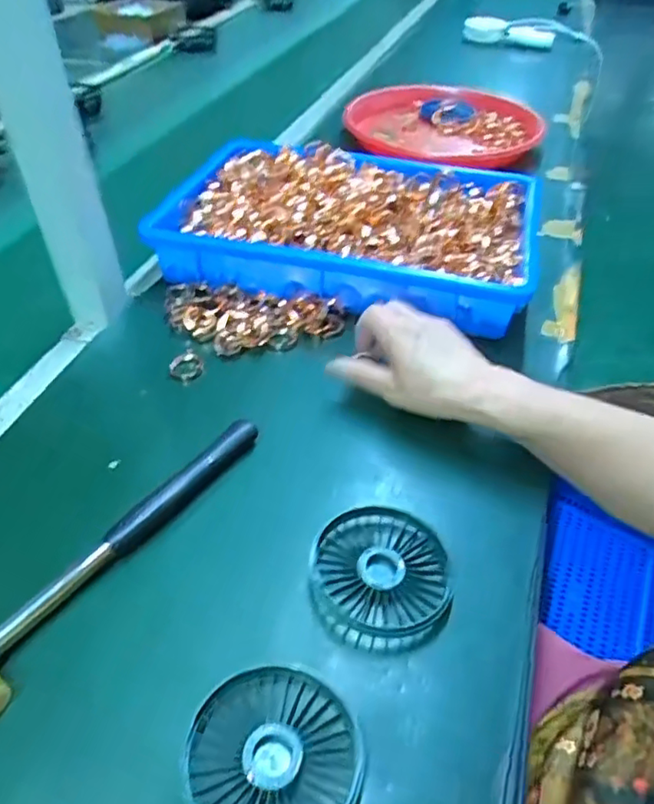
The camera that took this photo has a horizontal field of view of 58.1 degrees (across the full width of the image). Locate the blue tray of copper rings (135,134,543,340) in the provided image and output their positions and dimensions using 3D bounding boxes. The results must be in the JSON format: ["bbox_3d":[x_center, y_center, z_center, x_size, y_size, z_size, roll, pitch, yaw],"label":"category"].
[{"bbox_3d":[0.024,-0.188,0.625,0.368,0.064,0.241,9,45,9],"label":"blue tray of copper rings"}]

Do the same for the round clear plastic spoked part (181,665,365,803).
[{"bbox_3d":[-0.027,0.178,0.299,0.088,0.009,0.078,14,46,14],"label":"round clear plastic spoked part"}]

